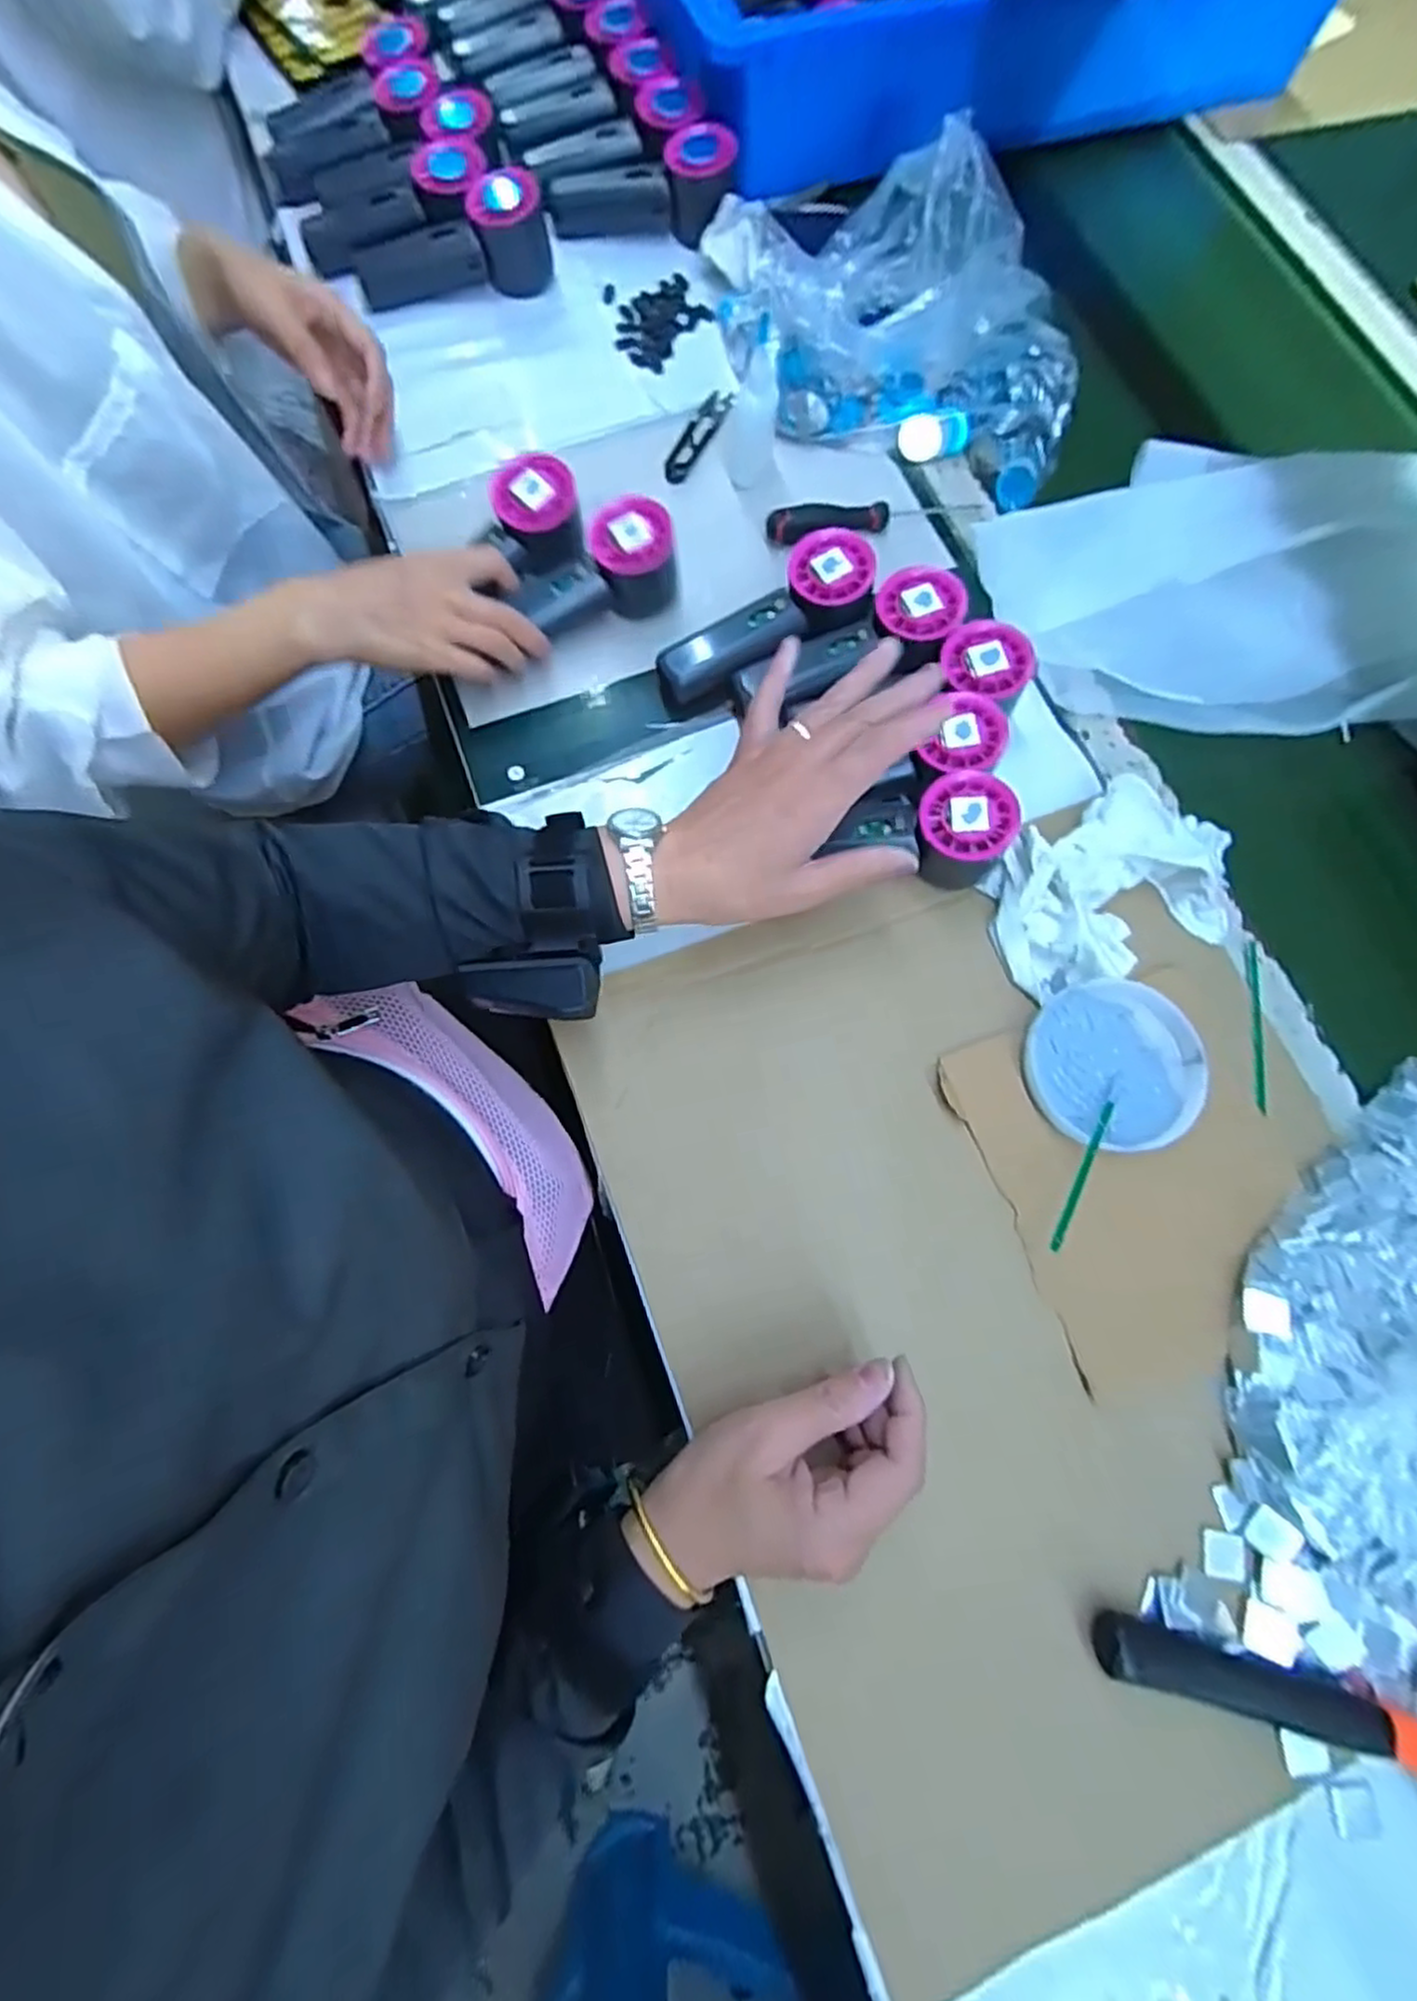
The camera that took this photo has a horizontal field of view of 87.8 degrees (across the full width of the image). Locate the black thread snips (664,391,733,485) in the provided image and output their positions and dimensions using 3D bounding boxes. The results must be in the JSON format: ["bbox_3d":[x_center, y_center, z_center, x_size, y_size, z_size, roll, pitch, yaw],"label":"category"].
[{"bbox_3d":[-0.007,-0.443,0.571,0.024,0.014,0.099,24,77,7],"label":"black thread snips"}]

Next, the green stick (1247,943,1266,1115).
[{"bbox_3d":[0.340,0.015,0.457,0.007,0.008,0.110,10,75,3],"label":"green stick"}]

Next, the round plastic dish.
[{"bbox_3d":[0.239,0.039,0.436,0.099,0.017,0.096,0,75,0],"label":"round plastic dish"}]

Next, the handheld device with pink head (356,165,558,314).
[{"bbox_3d":[-0.206,-0.600,0.593,0.155,0.054,0.044,-14,75,-3],"label":"handheld device with pink head"}]

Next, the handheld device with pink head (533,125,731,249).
[{"bbox_3d":[-0.057,-0.663,0.604,0.154,0.052,0.064,0,75,1],"label":"handheld device with pink head"}]

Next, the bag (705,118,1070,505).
[{"bbox_3d":[0.141,-0.520,0.558,0.285,0.089,0.235,4,75,1],"label":"bag"}]

